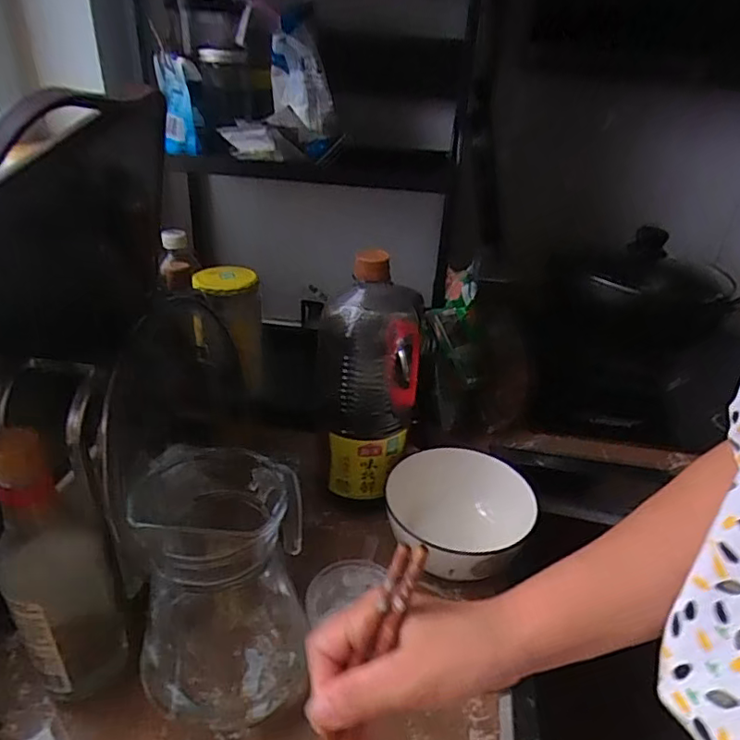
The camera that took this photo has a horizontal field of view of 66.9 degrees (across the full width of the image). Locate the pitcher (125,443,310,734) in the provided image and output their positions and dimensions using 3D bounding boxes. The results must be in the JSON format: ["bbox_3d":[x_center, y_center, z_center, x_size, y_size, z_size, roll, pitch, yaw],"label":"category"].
[{"bbox_3d":[-0.117,0.172,0.434,0.129,0.190,0.124,-2,32,-9],"label":"pitcher"}]

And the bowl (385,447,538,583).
[{"bbox_3d":[0.093,0.163,0.586,0.138,0.087,0.144,-6,33,-15],"label":"bowl"}]

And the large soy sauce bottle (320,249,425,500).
[{"bbox_3d":[-0.001,0.002,0.593,0.097,0.247,0.095,10,32,10],"label":"large soy sauce bottle"}]

